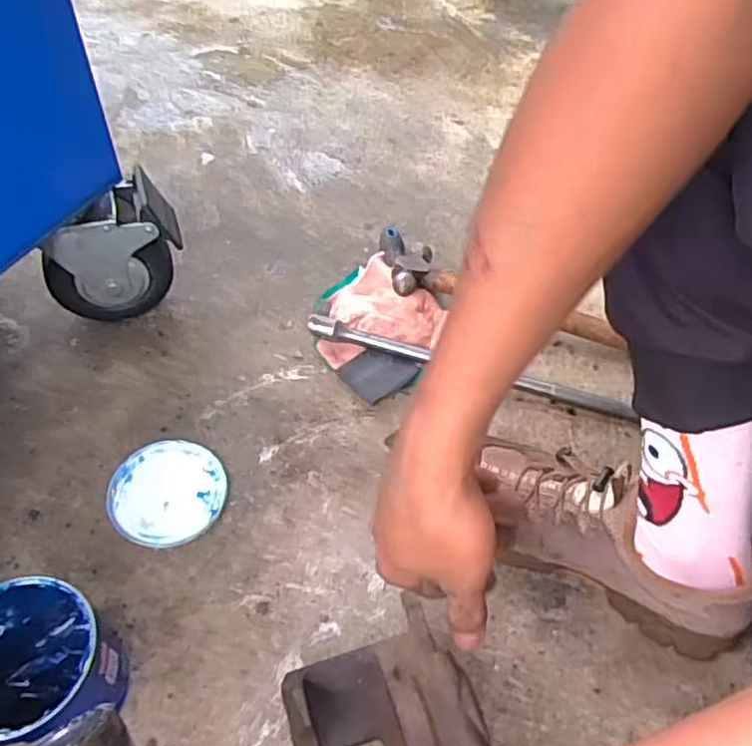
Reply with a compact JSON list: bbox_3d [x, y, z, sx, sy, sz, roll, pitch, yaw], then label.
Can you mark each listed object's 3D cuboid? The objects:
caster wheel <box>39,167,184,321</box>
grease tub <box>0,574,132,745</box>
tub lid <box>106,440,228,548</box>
[{"bbox_3d":[-0.265,-0.115,0.690,0.133,0.151,0.059,-18,56,-17],"label":"caster wheel"},{"bbox_3d":[-0.240,0.211,0.480,0.099,0.094,0.098,2,53,-3],"label":"grease tub"},{"bbox_3d":[-0.188,0.107,0.617,0.101,0.005,0.101,2,53,-3],"label":"tub lid"}]

